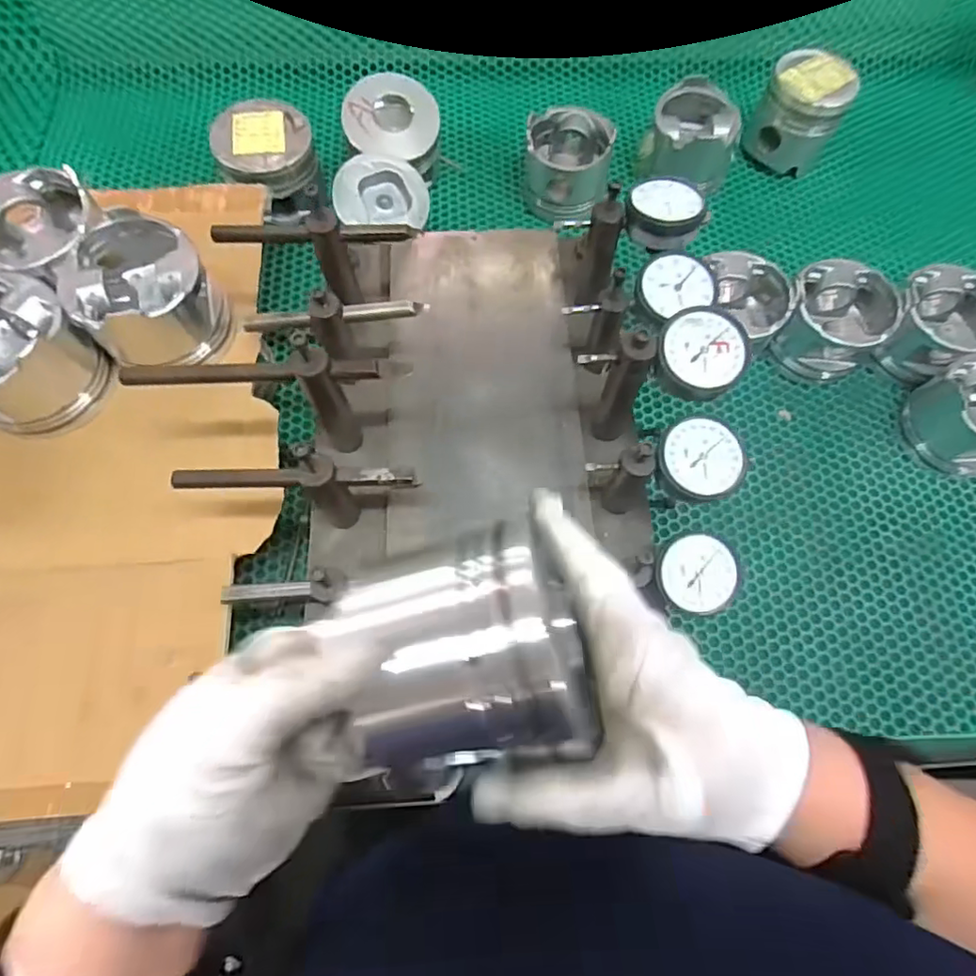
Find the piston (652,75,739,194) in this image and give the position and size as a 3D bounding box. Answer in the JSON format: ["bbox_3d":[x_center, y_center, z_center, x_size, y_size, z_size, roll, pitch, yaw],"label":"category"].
[{"bbox_3d":[0.237,-0.398,0.684,0.097,0.086,0.097,1,69,-2],"label":"piston"}]

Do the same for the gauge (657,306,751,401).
[{"bbox_3d":[0.131,-0.081,0.368,0.052,0.027,0.058,31,71,10],"label":"gauge"}]

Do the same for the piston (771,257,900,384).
[{"bbox_3d":[0.351,-0.171,0.610,0.102,0.092,0.095,1,69,-2],"label":"piston"}]

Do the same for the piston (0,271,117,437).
[{"bbox_3d":[-0.356,-0.097,0.448,0.101,0.080,0.095,1,69,-2],"label":"piston"}]

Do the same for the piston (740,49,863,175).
[{"bbox_3d":[0.365,-0.440,0.696,0.091,0.094,0.091,1,69,-2],"label":"piston"}]

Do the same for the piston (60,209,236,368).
[{"bbox_3d":[-0.277,-0.155,0.480,0.101,0.069,0.110,-40,75,-15],"label":"piston"}]

